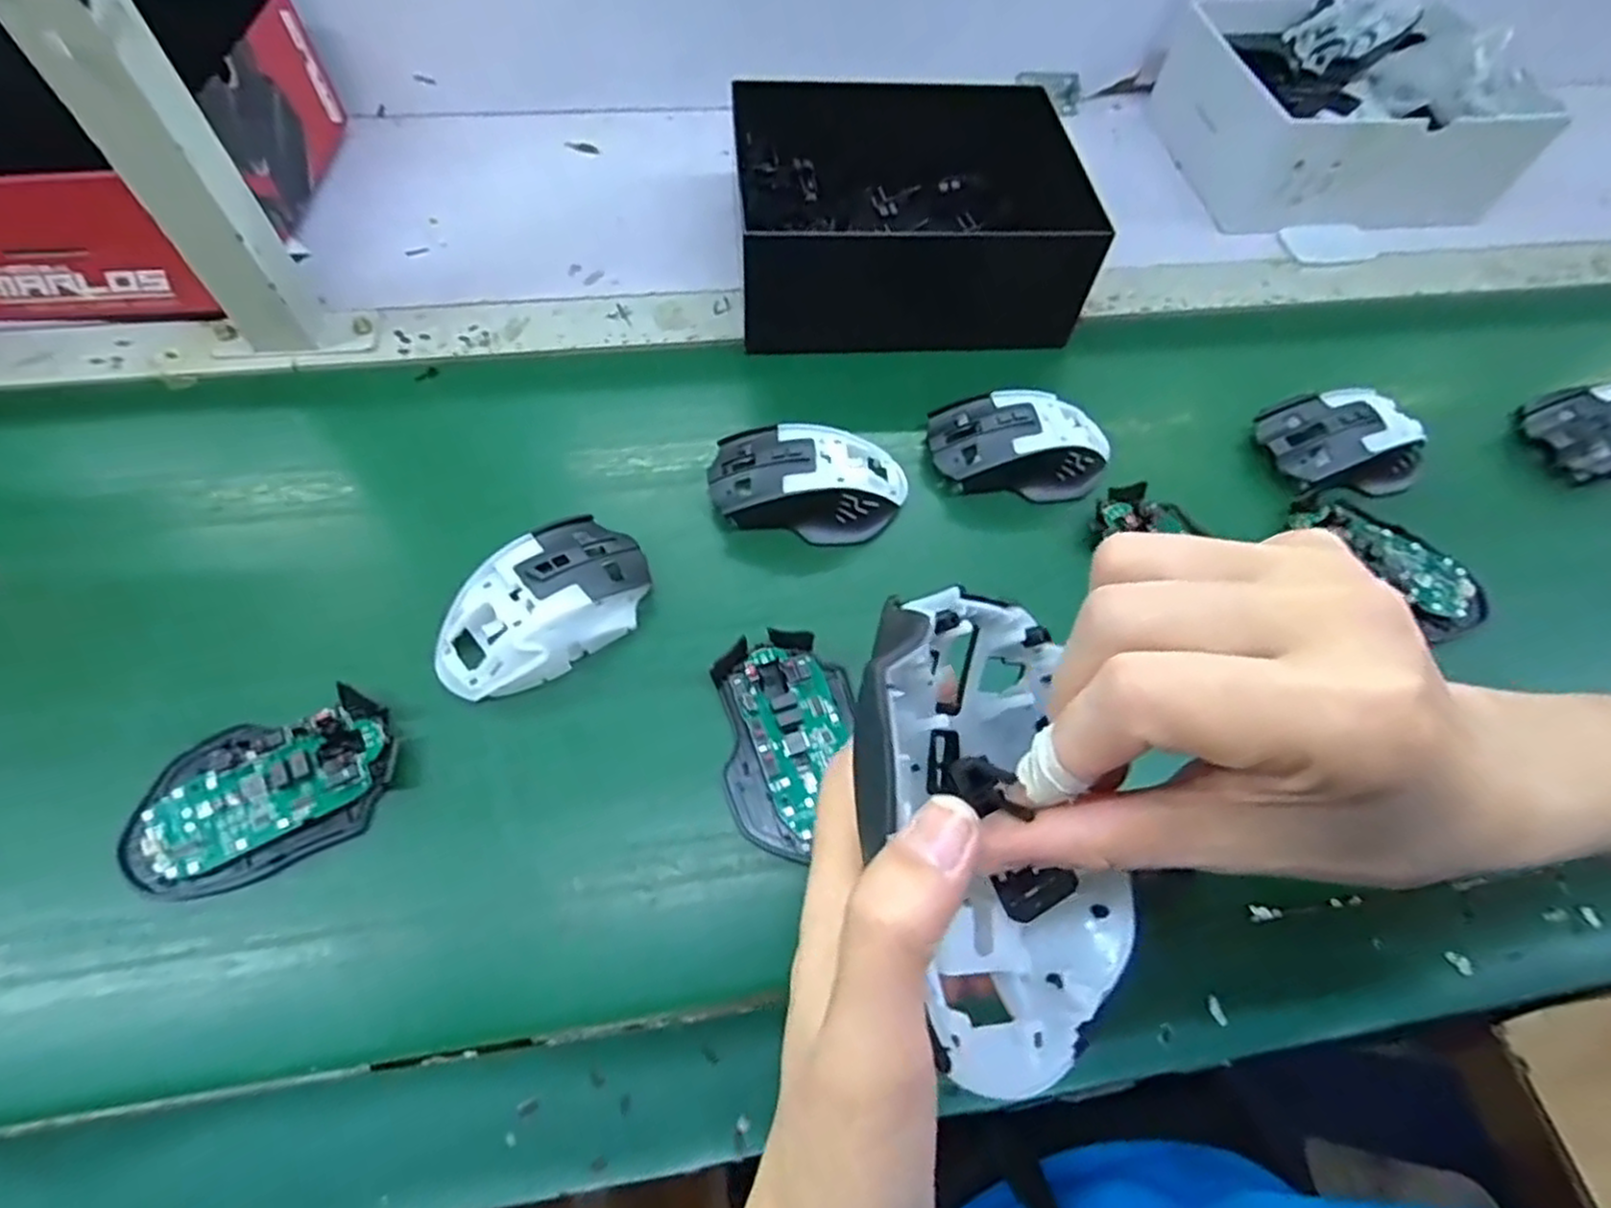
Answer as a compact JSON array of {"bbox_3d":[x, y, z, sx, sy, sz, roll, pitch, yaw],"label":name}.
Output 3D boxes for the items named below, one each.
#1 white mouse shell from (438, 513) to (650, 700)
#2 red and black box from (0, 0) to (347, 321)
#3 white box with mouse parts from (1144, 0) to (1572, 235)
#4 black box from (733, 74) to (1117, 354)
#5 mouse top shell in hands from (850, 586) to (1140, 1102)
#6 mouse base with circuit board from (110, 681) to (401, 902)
[{"bbox_3d":[-0.136,0.001,0.382,0.065,0.040,0.113,41,67,18],"label":"white mouse shell"},{"bbox_3d":[-0.466,-0.305,0.495,0.216,0.102,0.231,-5,61,-6],"label":"red and black box"},{"bbox_3d":[0.456,-0.420,0.626,0.251,0.090,0.214,-10,62,-9],"label":"white box with mouse parts"},{"bbox_3d":[0.069,-0.274,0.521,0.222,0.084,0.204,-3,61,-5],"label":"black box"},{"bbox_3d":[0.045,0.049,0.180,0.063,0.048,0.117,-9,62,-8],"label":"mouse top shell in hands"},{"bbox_3d":[-0.249,0.085,0.336,0.113,0.017,0.073,-23,65,-15],"label":"mouse base with circuit board"}]

